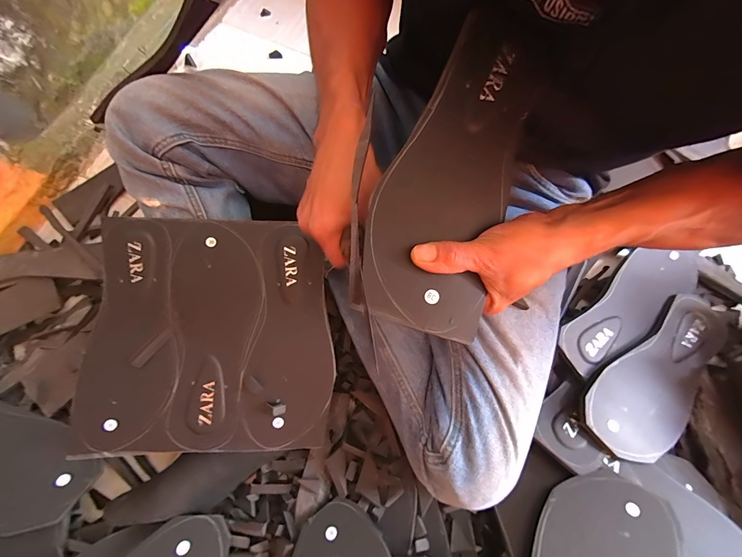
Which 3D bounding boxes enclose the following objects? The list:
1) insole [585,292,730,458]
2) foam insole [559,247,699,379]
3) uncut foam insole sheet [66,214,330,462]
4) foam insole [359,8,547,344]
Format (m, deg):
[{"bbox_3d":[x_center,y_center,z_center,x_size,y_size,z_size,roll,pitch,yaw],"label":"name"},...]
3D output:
[{"bbox_3d":[0.356,0.111,0.390,0.260,0.010,0.096,-36,80,-19],"label":"insole"},{"bbox_3d":[0.340,0.033,0.422,0.248,0.017,0.078,-36,86,-16],"label":"foam insole"},{"bbox_3d":[-0.177,0.060,0.360,0.257,0.006,0.251,1,85,-5],"label":"uncut foam insole sheet"},{"bbox_3d":[0.059,-0.076,0.242,0.095,0.013,0.228,17,88,-6],"label":"foam insole"}]

